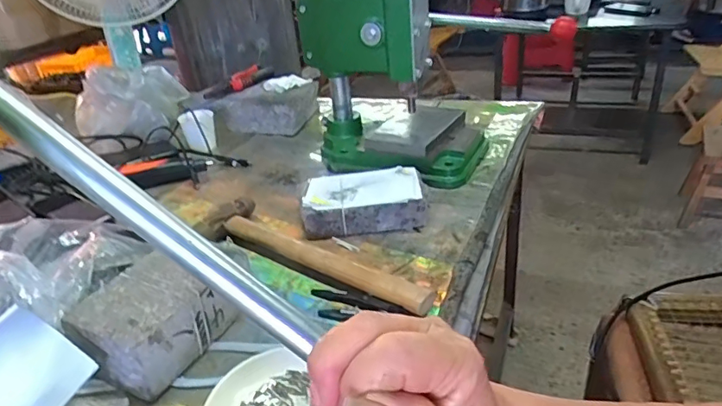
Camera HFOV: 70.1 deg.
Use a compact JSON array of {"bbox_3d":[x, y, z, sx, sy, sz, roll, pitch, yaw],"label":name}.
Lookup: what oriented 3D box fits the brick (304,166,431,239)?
[{"bbox_3d":[0.003,-0.002,0.662,0.151,0.050,0.081,-7,30,-1],"label":"brick"}]

